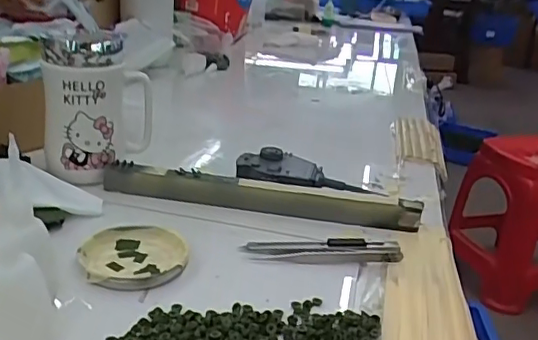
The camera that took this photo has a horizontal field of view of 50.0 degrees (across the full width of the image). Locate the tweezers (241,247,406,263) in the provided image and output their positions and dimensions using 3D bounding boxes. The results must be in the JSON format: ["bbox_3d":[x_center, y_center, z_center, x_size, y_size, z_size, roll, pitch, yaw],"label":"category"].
[{"bbox_3d":[0.044,0.067,0.471,0.127,0.011,0.019,4,22,-6],"label":"tweezers"}]

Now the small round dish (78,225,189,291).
[{"bbox_3d":[-0.104,0.064,0.444,0.078,0.009,0.086,1,22,-12],"label":"small round dish"}]

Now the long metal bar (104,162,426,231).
[{"bbox_3d":[-0.009,0.021,0.542,0.295,0.032,0.013,8,22,5],"label":"long metal bar"}]

